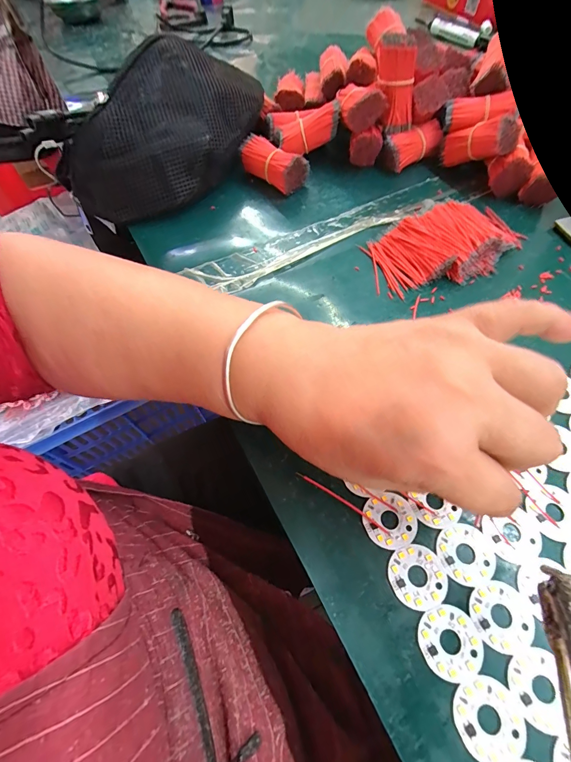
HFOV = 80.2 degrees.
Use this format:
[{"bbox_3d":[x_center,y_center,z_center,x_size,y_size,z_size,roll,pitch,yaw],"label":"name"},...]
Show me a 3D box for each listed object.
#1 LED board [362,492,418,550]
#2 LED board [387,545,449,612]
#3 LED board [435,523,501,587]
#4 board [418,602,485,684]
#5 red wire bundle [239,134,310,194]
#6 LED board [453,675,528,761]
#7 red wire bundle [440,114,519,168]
[{"bbox_3d":[0.061,0.081,0.199,0.030,0.004,0.030,-24,62,-11],"label":"LED board"},{"bbox_3d":[0.072,0.106,0.185,0.030,0.004,0.030,-12,61,-5],"label":"LED board"},{"bbox_3d":[0.102,0.097,0.189,0.030,0.004,0.031,-24,62,-11],"label":"LED board"},{"bbox_3d":[0.084,0.131,0.170,0.030,0.004,0.030,-23,62,-10],"label":"board"},{"bbox_3d":[-0.013,-0.231,0.363,0.069,0.037,0.042,39,69,21],"label":"red wire bundle"},{"bbox_3d":[0.095,0.156,0.156,0.031,0.004,0.030,-23,62,-10],"label":"LED board"},{"bbox_3d":[0.189,-0.239,0.343,0.029,0.032,0.070,-43,37,-20],"label":"red wire bundle"}]

